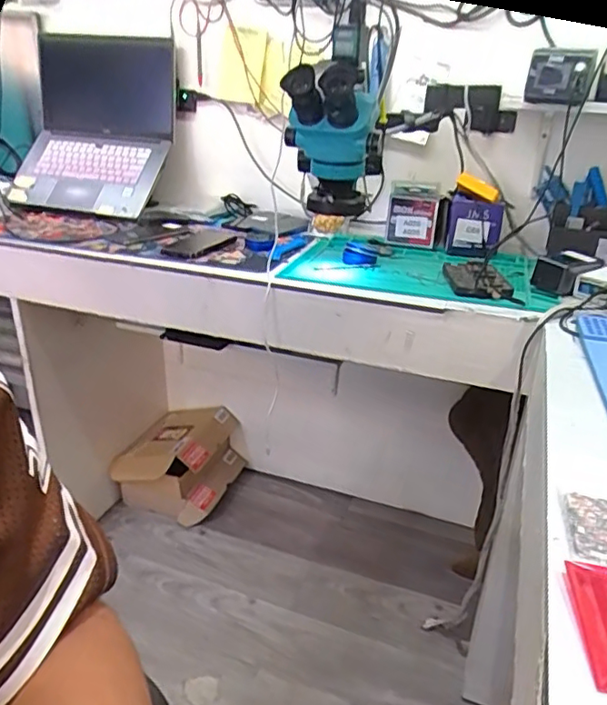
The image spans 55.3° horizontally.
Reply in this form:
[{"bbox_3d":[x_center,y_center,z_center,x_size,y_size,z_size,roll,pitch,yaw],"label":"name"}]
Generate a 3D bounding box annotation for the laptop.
[{"bbox_3d":[-0.430,-0.459,1.165,0.307,0.318,0.151,9,25,15],"label":"laptop"}]

